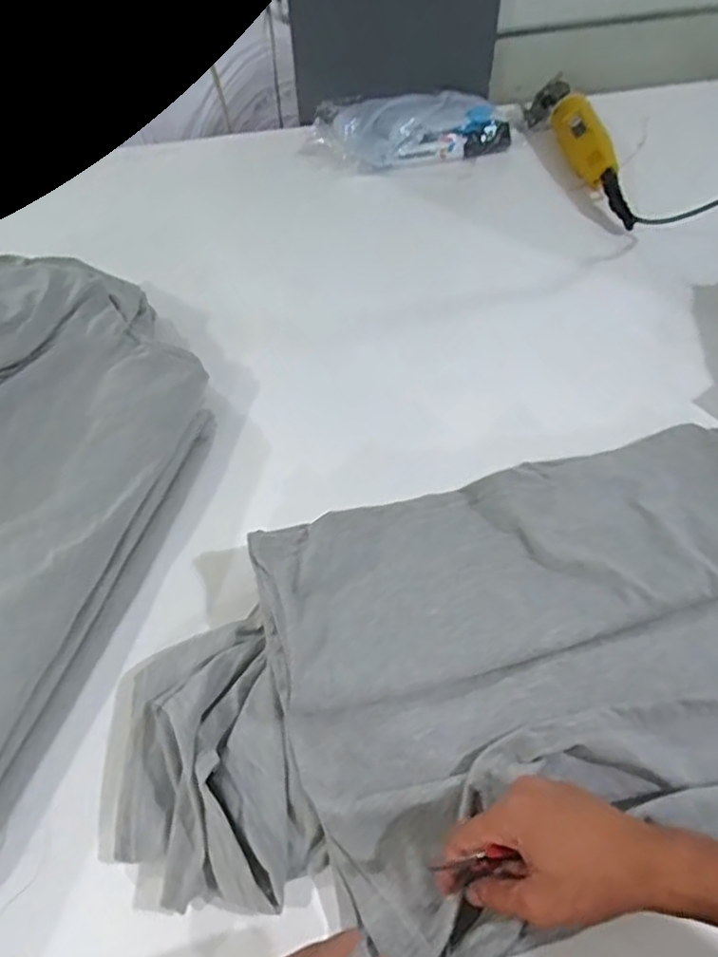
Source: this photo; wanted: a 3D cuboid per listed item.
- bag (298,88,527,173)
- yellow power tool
[{"bbox_3d":[0.091,-0.544,1.030,0.344,0.059,0.157,-1,55,2],"label":"bag"},{"bbox_3d":[0.334,-0.486,0.979,0.068,0.057,0.328,-14,56,-7],"label":"yellow power tool"}]

